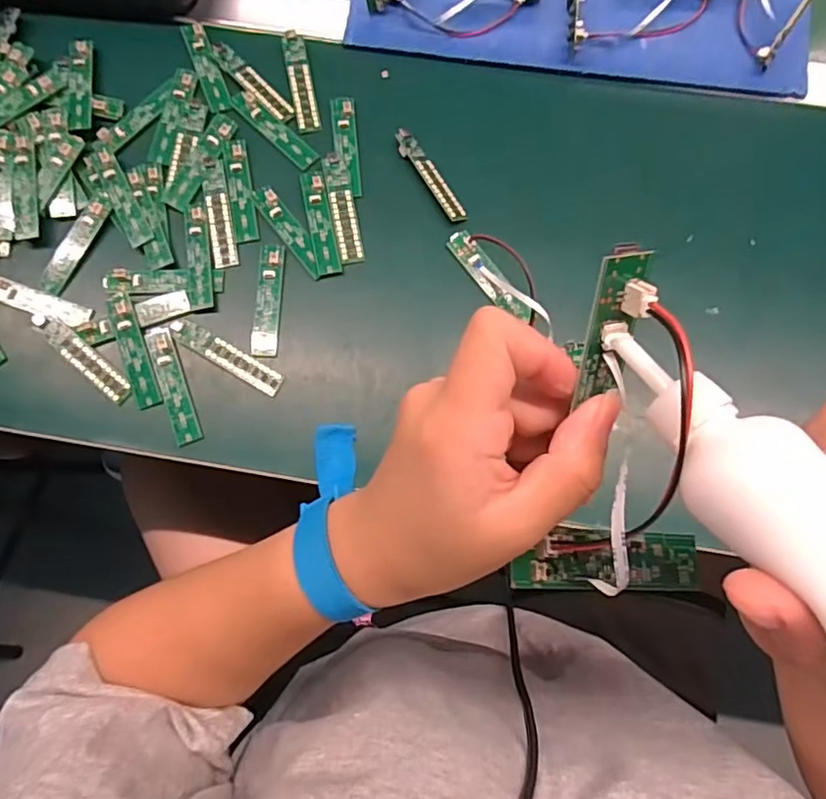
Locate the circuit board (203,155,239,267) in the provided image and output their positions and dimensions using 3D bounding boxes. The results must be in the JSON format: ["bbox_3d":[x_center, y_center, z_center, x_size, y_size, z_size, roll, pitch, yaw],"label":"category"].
[{"bbox_3d":[-0.143,-0.140,0.430,0.017,0.004,0.087,-10,77,-2],"label":"circuit board"}]

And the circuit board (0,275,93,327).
[{"bbox_3d":[-0.272,-0.071,0.415,0.088,0.005,0.017,20,77,5],"label":"circuit board"}]

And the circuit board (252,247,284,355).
[{"bbox_3d":[-0.104,-0.072,0.416,0.020,0.004,0.082,3,77,1],"label":"circuit board"}]

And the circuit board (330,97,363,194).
[{"bbox_3d":[-0.050,-0.191,0.439,0.018,0.004,0.082,-6,77,-1],"label":"circuit board"}]

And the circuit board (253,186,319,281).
[{"bbox_3d":[-0.090,-0.125,0.426,0.017,0.004,0.082,-34,79,-8],"label":"circuit board"}]

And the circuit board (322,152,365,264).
[{"bbox_3d":[-0.052,-0.143,0.432,0.019,0.004,0.087,-10,77,-2],"label":"circuit board"}]

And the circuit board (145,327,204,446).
[{"bbox_3d":[-0.165,-0.010,0.401,0.017,0.004,0.083,-20,77,-5],"label":"circuit board"}]

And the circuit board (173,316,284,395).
[{"bbox_3d":[-0.131,-0.031,0.405,0.086,0.006,0.017,29,78,7],"label":"circuit board"}]

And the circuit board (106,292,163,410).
[{"bbox_3d":[-0.195,-0.036,0.406,0.018,0.005,0.086,-19,77,-4],"label":"circuit board"}]

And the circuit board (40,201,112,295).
[{"bbox_3d":[-0.248,-0.112,0.425,0.019,0.005,0.073,28,78,6],"label":"circuit board"}]

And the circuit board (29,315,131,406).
[{"bbox_3d":[-0.232,-0.031,0.405,0.087,0.006,0.016,41,80,9],"label":"circuit board"}]

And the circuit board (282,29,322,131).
[{"bbox_3d":[-0.087,-0.250,0.454,0.018,0.004,0.086,-10,77,-2],"label":"circuit board"}]

